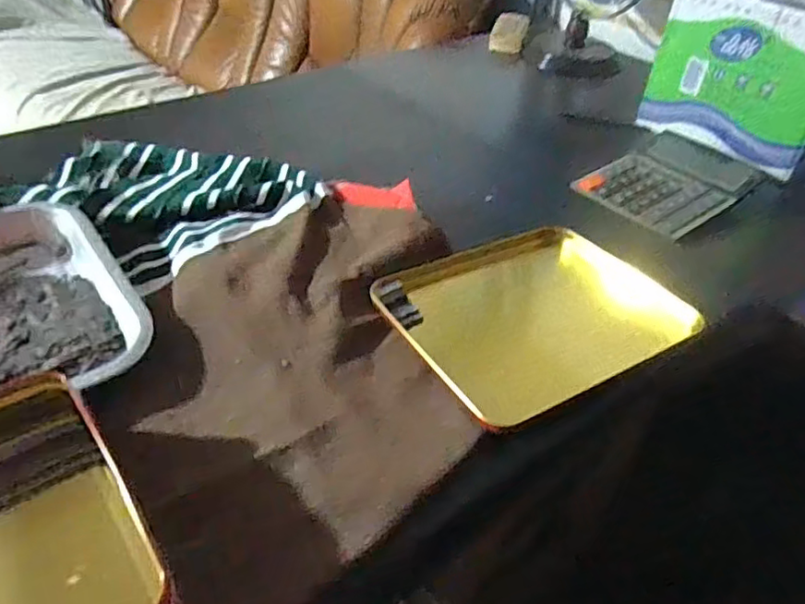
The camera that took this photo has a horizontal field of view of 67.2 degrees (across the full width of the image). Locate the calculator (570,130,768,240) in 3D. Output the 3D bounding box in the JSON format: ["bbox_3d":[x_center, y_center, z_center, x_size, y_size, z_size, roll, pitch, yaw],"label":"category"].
[{"bbox_3d":[0.346,-0.159,0.781,0.212,0.028,0.157,-27,49,-31],"label":"calculator"}]

